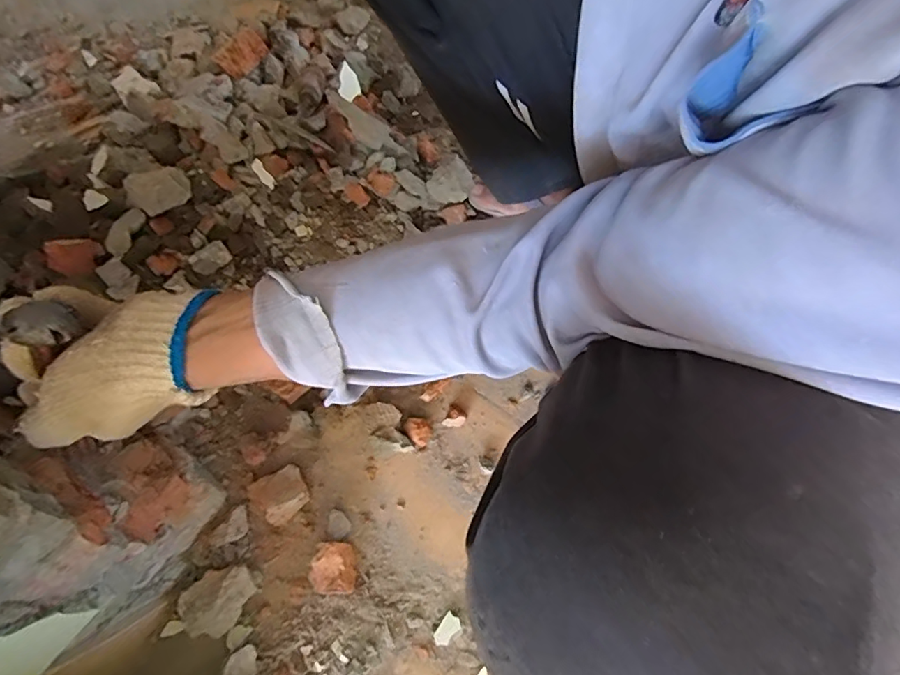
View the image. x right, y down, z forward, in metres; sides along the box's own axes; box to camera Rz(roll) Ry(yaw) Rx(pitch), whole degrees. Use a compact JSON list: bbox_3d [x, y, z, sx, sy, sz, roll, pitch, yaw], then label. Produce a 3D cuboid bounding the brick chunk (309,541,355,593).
[{"bbox_3d":[-0.107,0.209,0.456,0.039,0.024,0.041,-1,64,1],"label":"brick chunk"}]

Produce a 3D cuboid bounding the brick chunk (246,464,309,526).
[{"bbox_3d":[-0.164,0.152,0.485,0.049,0.024,0.044,-30,67,-12],"label":"brick chunk"}]

